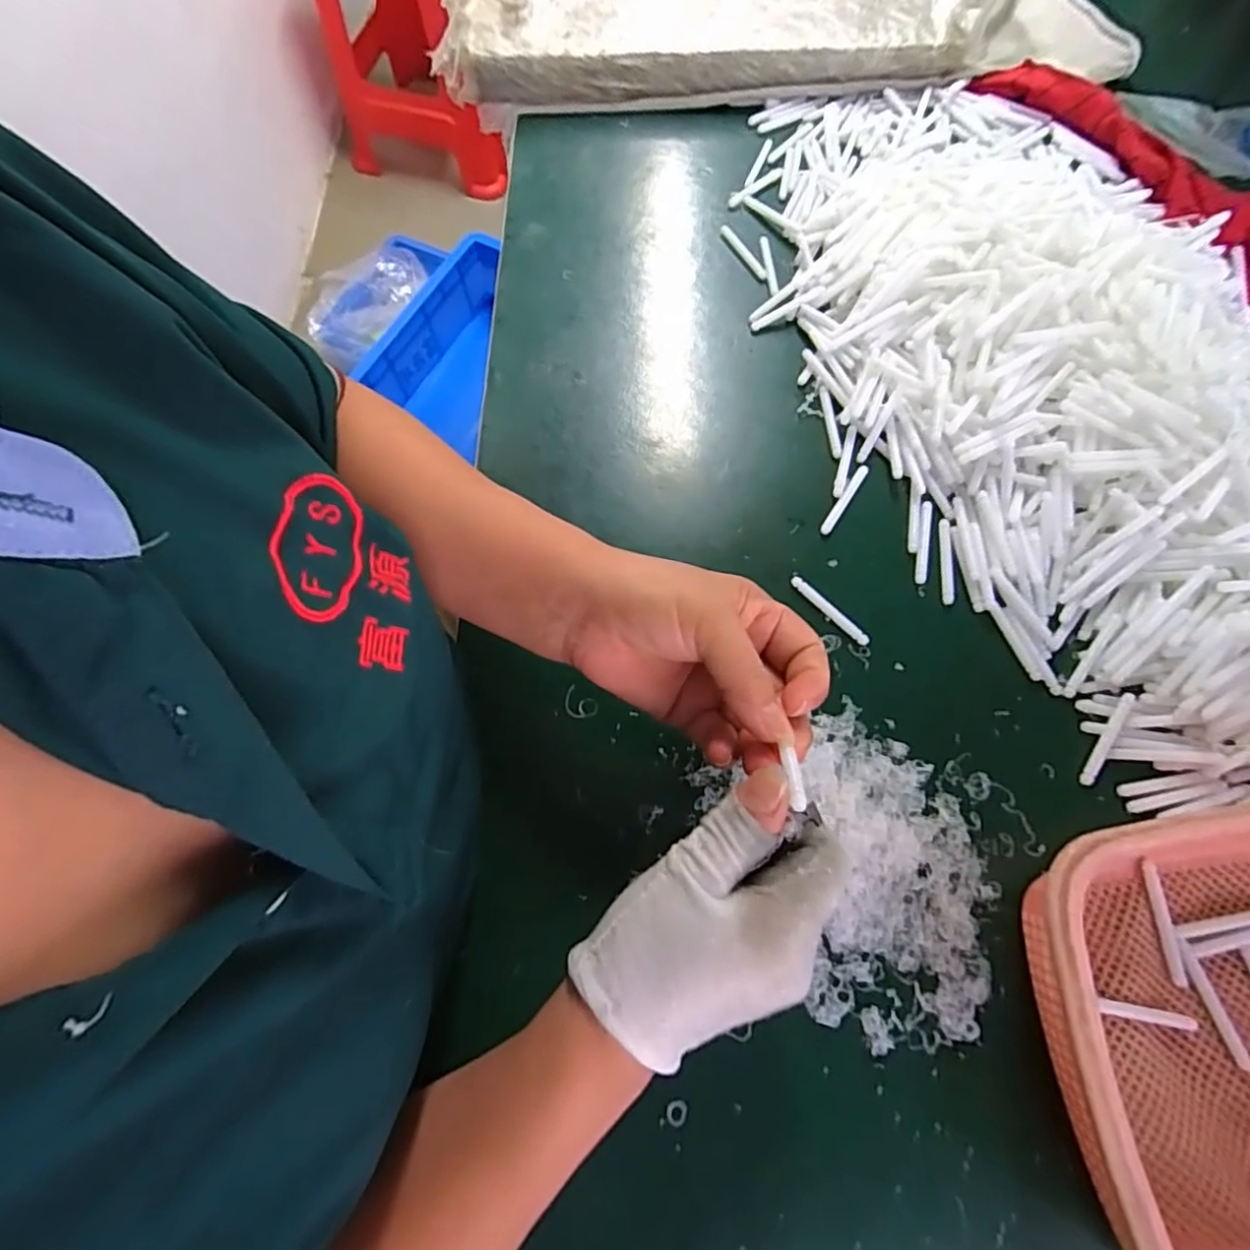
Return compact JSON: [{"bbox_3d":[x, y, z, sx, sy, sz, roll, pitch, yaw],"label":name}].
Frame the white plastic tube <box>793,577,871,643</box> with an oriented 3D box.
[{"bbox_3d":[0.128,-0.009,0.386,0.008,0.006,0.058,-43,75,-14],"label":"white plastic tube"}]

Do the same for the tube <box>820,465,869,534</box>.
[{"bbox_3d":[0.147,-0.084,0.413,0.008,0.004,0.058,32,73,11],"label":"tube"}]

